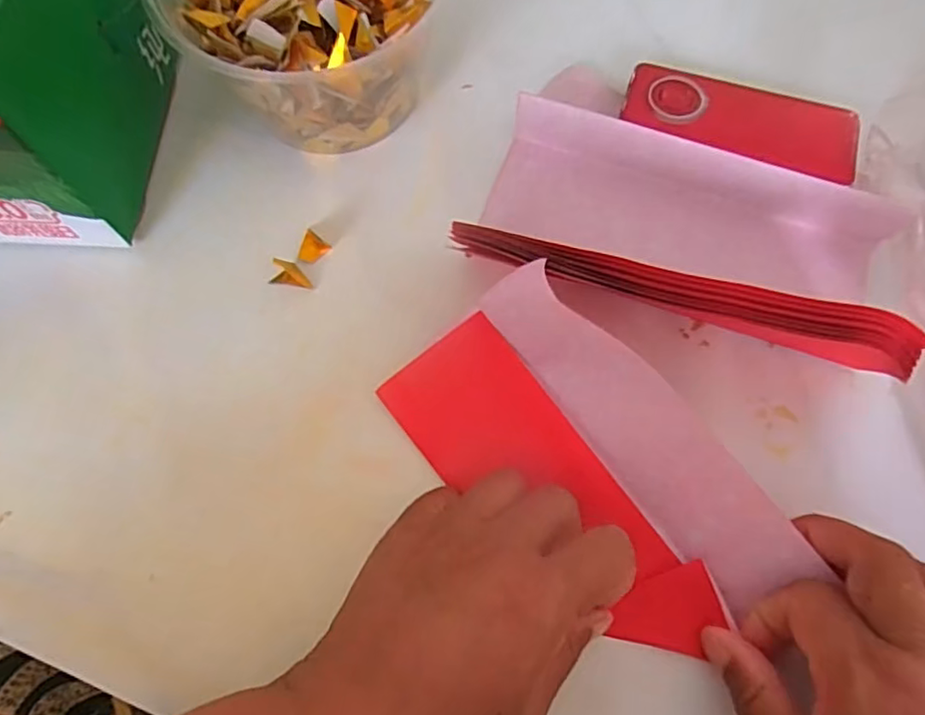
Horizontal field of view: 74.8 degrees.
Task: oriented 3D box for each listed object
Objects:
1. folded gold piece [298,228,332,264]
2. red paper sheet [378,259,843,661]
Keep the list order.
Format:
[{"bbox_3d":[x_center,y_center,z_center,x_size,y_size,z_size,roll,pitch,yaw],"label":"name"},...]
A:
[{"bbox_3d":[-0.079,-0.057,0.312,0.015,0.004,0.016,38,75,13],"label":"folded gold piece"},{"bbox_3d":[0.051,0.048,0.257,0.097,0.027,0.167,-43,79,9],"label":"red paper sheet"}]

